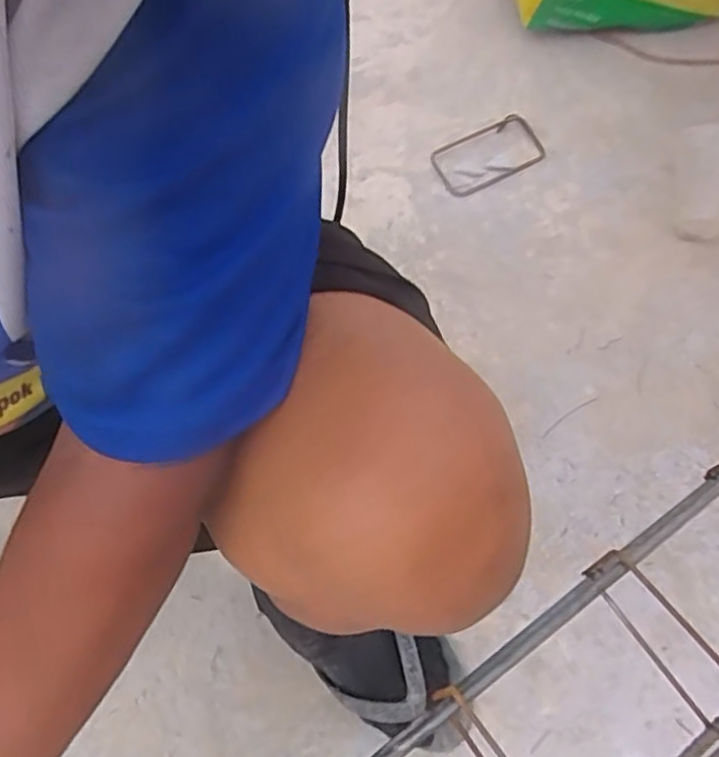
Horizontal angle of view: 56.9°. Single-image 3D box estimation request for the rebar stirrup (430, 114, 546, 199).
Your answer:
[{"bbox_3d":[0.186,-0.329,0.978,0.157,0.018,0.117,-26,58,-1],"label":"rebar stirrup"}]

